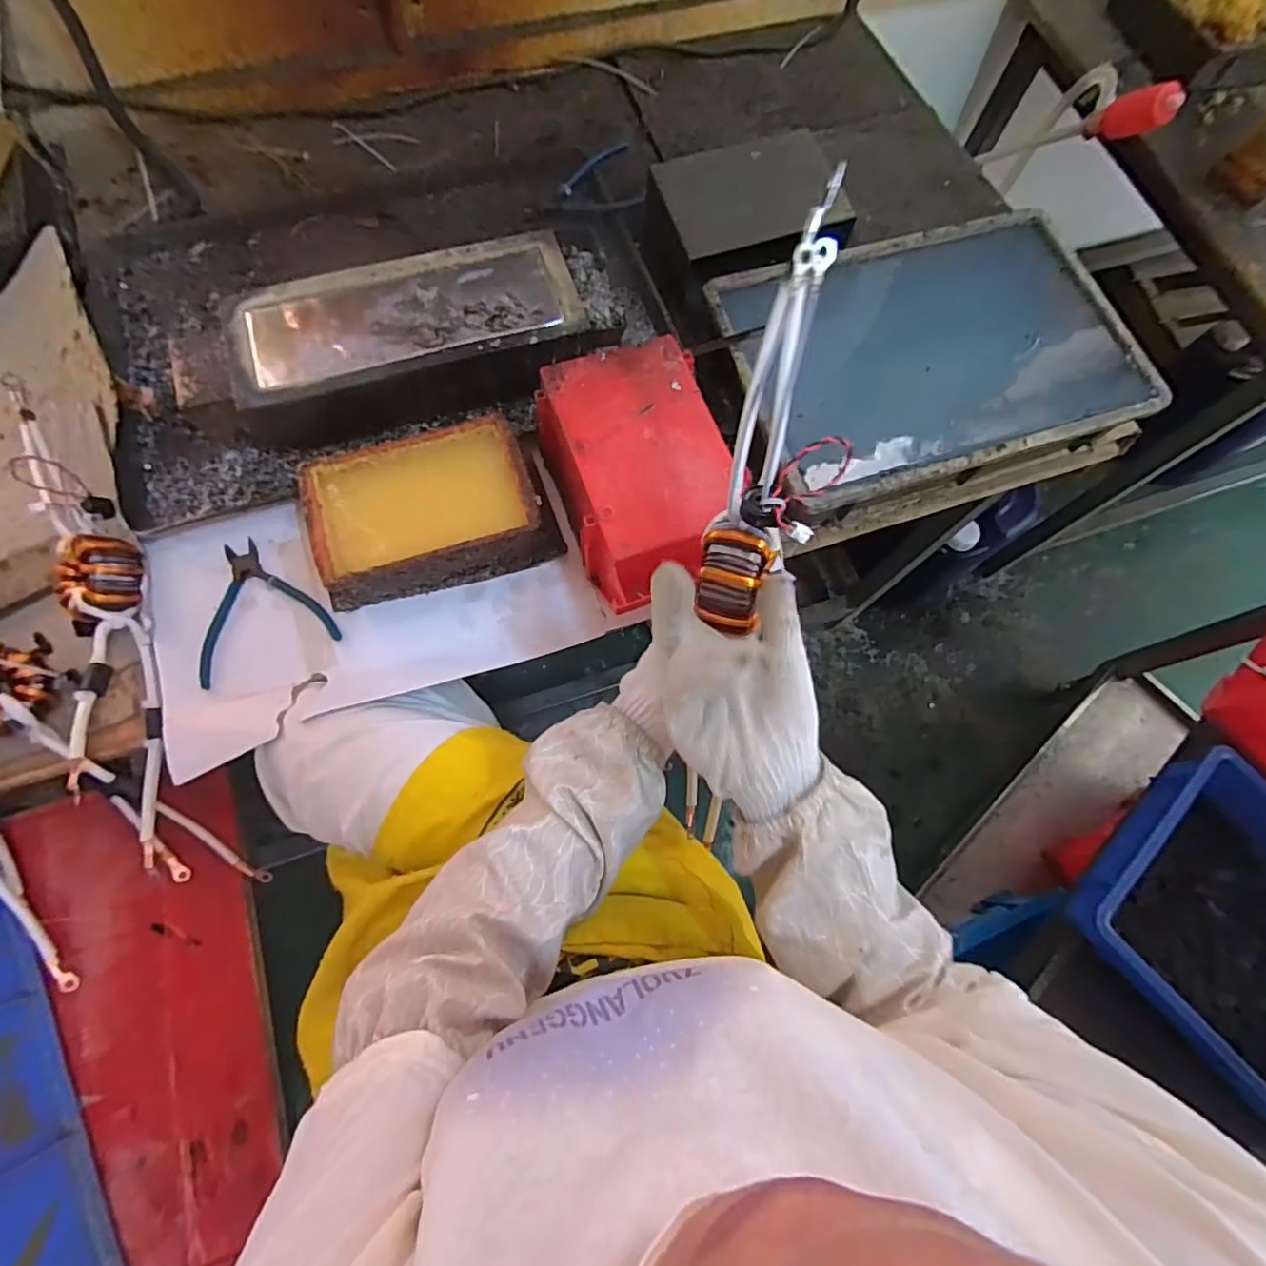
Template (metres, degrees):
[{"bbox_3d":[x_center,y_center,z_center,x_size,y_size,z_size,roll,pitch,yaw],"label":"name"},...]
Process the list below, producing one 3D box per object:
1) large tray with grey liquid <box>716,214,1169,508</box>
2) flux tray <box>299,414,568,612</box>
[{"bbox_3d":[0.314,-0.302,0.646,0.443,0.034,0.301,-17,73,-8],"label":"large tray with grey liquid"},{"bbox_3d":[-0.195,-0.119,0.582,0.229,0.063,0.137,-16,73,-8],"label":"flux tray"}]

